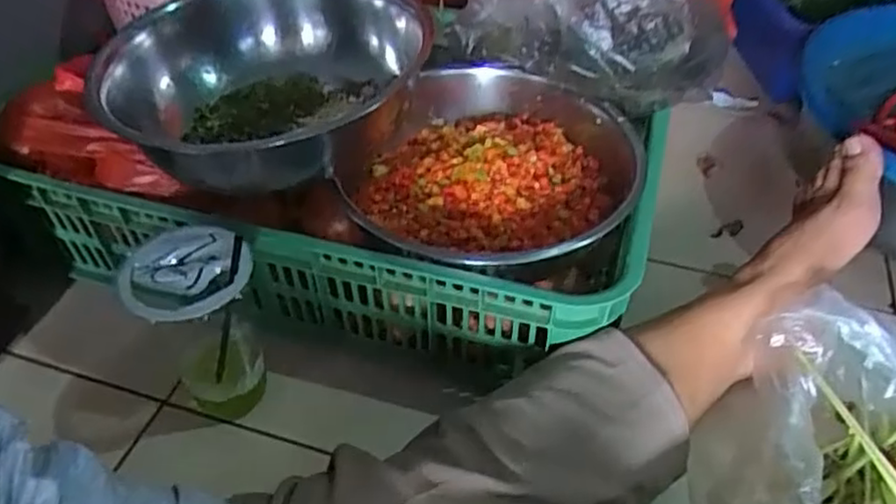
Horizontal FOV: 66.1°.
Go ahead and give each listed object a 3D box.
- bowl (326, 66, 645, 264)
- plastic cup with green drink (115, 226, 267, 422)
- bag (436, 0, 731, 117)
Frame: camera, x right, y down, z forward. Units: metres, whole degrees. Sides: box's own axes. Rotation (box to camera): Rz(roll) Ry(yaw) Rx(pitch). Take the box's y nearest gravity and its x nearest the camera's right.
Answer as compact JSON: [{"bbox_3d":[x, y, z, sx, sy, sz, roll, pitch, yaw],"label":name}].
[{"bbox_3d":[0.040,-0.079,0.567,0.227,0.071,0.209,1,45,-1],"label":"bowl"},{"bbox_3d":[-0.181,0.063,0.521,0.083,0.158,0.079,1,45,-1],"label":"plastic cup with green drink"},{"bbox_3d":[0.120,-0.216,0.591,0.230,0.126,0.126,22,49,20],"label":"bag"}]

